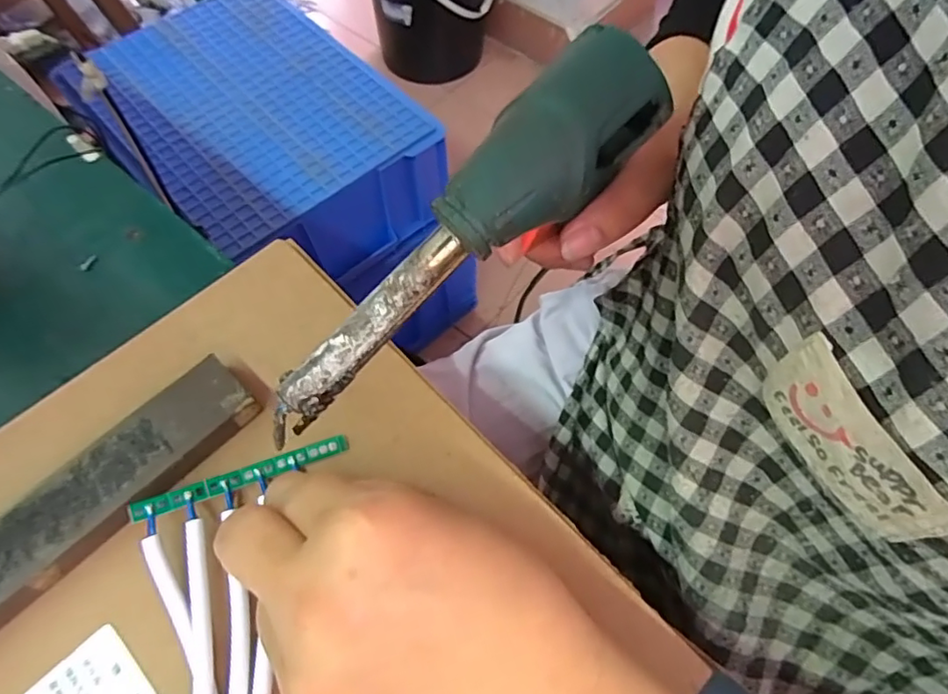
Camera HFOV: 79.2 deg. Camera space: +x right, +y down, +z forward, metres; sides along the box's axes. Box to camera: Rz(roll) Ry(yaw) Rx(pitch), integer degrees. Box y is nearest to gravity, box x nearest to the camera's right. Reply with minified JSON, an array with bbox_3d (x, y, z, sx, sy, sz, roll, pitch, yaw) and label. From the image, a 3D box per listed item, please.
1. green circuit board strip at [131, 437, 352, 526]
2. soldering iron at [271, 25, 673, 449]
[{"bbox_3d":[-0.089,0.050,0.223,0.079,0.007,0.008,-17,63,-21],"label":"green circuit board strip"},{"bbox_3d":[-0.007,-0.035,0.200,0.168,0.028,0.035,-44,69,4],"label":"soldering iron"}]

